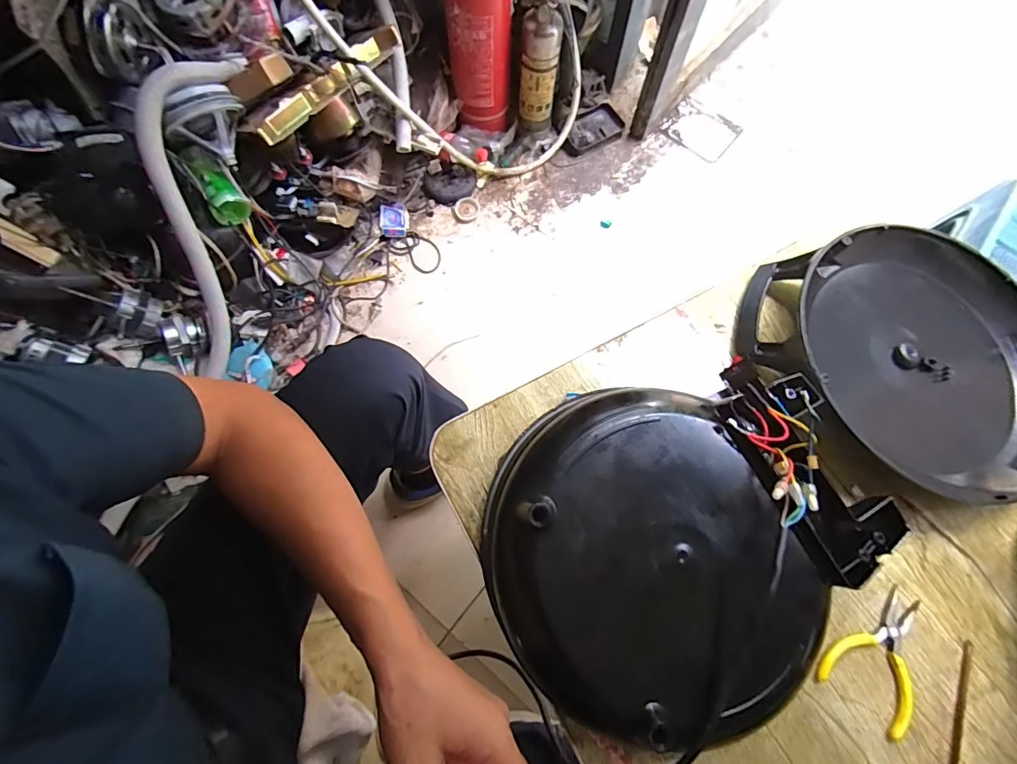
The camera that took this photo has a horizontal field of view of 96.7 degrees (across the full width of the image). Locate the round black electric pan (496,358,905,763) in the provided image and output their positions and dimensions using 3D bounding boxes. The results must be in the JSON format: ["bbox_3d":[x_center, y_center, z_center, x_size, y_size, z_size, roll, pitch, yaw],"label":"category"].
[{"bbox_3d":[0.151,0.145,0.415,0.343,0.096,0.296,-31,75,-10],"label":"round black electric pan"}]

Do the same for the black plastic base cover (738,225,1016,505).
[{"bbox_3d":[0.459,-0.032,0.503,0.365,0.078,0.280,18,73,6],"label":"black plastic base cover"}]

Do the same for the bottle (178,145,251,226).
[{"bbox_3d":[-0.564,-0.381,0.865,0.064,0.074,0.142,-31,92,-10],"label":"bottle"}]

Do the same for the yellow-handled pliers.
[{"bbox_3d":[0.346,0.248,0.422,0.078,0.009,0.118,36,75,11],"label":"yellow-handled pliers"}]

